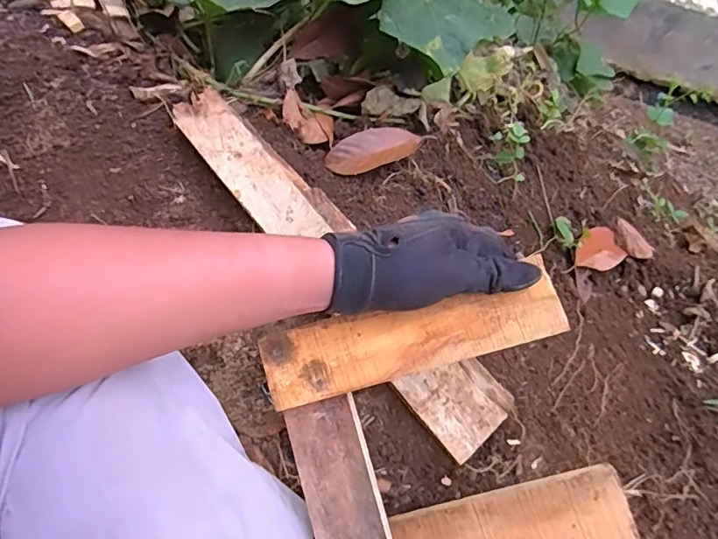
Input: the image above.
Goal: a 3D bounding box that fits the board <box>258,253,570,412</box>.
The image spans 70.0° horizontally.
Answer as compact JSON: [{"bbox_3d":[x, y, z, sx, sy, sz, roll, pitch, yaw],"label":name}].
[{"bbox_3d":[0.037,0.057,0.408,0.236,0.008,0.061,-15,76,10],"label":"board"}]

